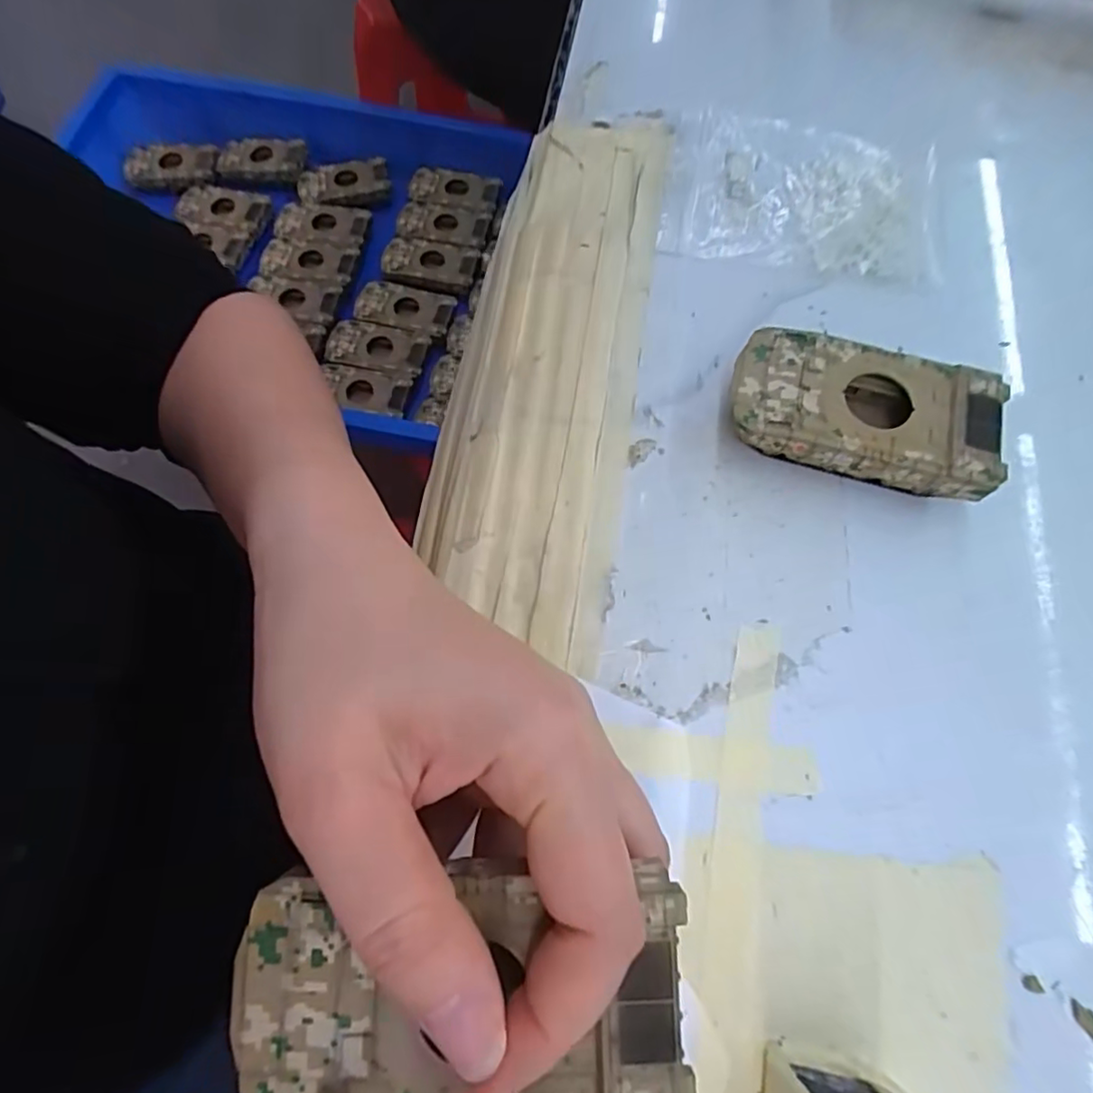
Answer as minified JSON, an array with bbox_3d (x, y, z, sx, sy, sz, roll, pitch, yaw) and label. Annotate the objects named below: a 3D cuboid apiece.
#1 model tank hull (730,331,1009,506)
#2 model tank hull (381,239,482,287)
[{"bbox_3d":[0.120,-0.050,0.235,0.095,0.028,0.050,18,70,4],"label":"model tank hull"},{"bbox_3d":[-0.117,-0.292,0.614,0.098,0.018,0.046,14,70,3],"label":"model tank hull"}]

